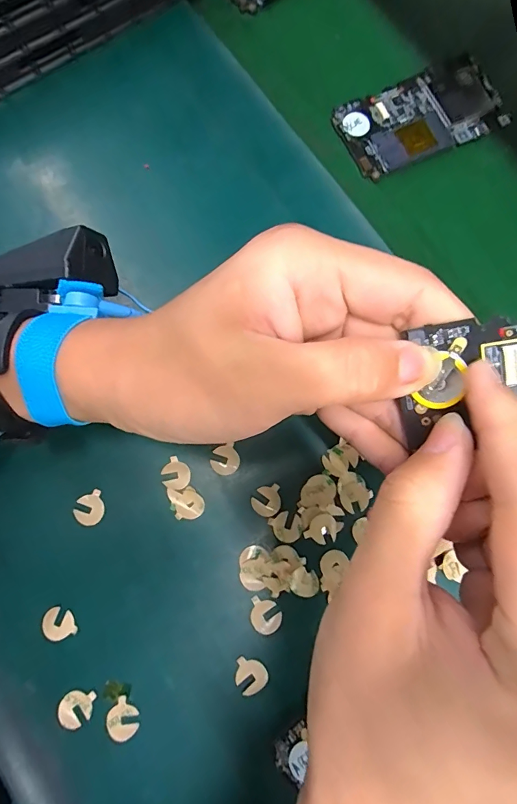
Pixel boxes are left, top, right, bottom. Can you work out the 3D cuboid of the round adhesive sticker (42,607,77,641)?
[{"bbox_3d":[-0.114,0.126,0.234,0.017,0.004,0.017,0,79,-1],"label":"round adhesive sticker"}]

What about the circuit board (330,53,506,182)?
[{"bbox_3d":[0.122,-0.215,0.308,0.123,0.011,0.068,-25,81,-6],"label":"circuit board"}]

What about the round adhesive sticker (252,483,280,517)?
[{"bbox_3d":[0.005,0.059,0.247,0.017,0.004,0.018,-4,79,-2],"label":"round adhesive sticker"}]

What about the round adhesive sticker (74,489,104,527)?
[{"bbox_3d":[-0.101,0.064,0.246,0.017,0.004,0.018,0,79,-1],"label":"round adhesive sticker"}]

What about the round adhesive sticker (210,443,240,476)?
[{"bbox_3d":[-0.020,0.036,0.252,0.017,0.004,0.017,1,80,-8],"label":"round adhesive sticker"}]

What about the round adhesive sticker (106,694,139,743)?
[{"bbox_3d":[-0.074,0.175,0.227,0.017,0.004,0.018,0,73,-1],"label":"round adhesive sticker"}]

